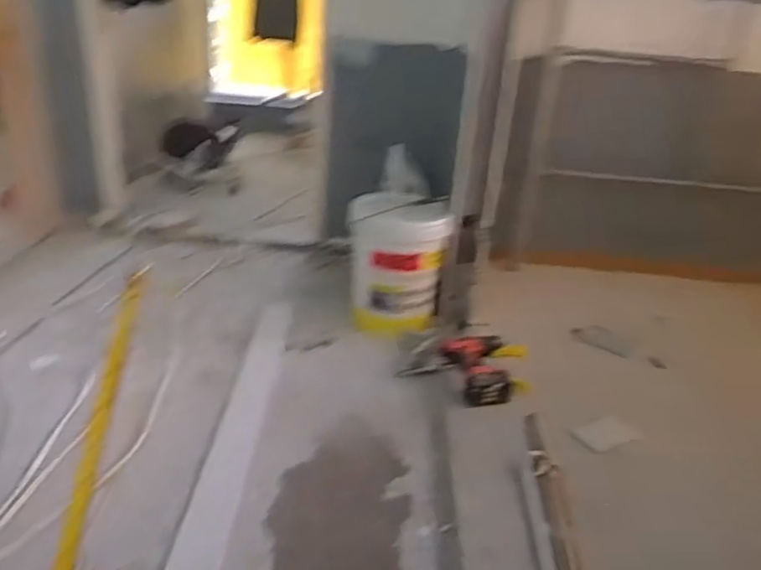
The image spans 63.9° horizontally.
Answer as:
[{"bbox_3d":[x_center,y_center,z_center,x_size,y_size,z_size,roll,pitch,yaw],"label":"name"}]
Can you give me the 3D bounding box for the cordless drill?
[{"bbox_3d":[0.251,0.214,1.629,0.179,0.075,0.250,6,26,0],"label":"cordless drill"}]

